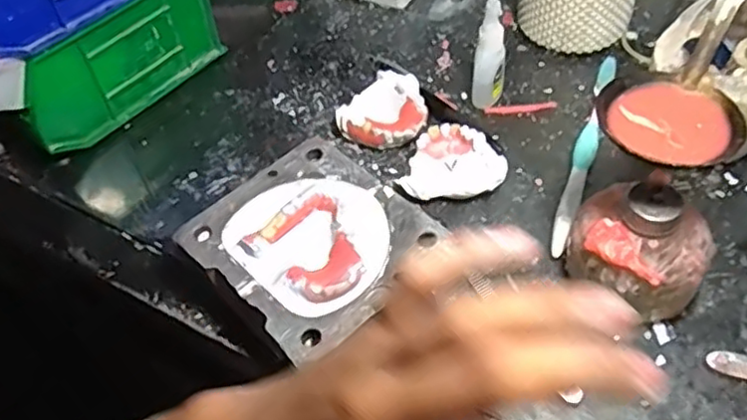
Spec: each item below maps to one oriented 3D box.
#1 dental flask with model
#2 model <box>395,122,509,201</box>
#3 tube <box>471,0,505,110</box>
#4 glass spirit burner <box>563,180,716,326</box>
[{"bbox_3d":[-0.040,0.024,0.410,0.113,0.039,0.114,-39,58,-24],"label":"dental flask with model"},{"bbox_3d":[0.055,-0.033,0.459,0.068,0.027,0.050,-1,51,4],"label":"model"},{"bbox_3d":[0.084,-0.111,0.482,0.017,0.086,0.023,21,56,21],"label":"tube"},{"bbox_3d":[0.148,0.022,0.373,0.072,0.073,0.064,23,56,22],"label":"glass spirit burner"}]

